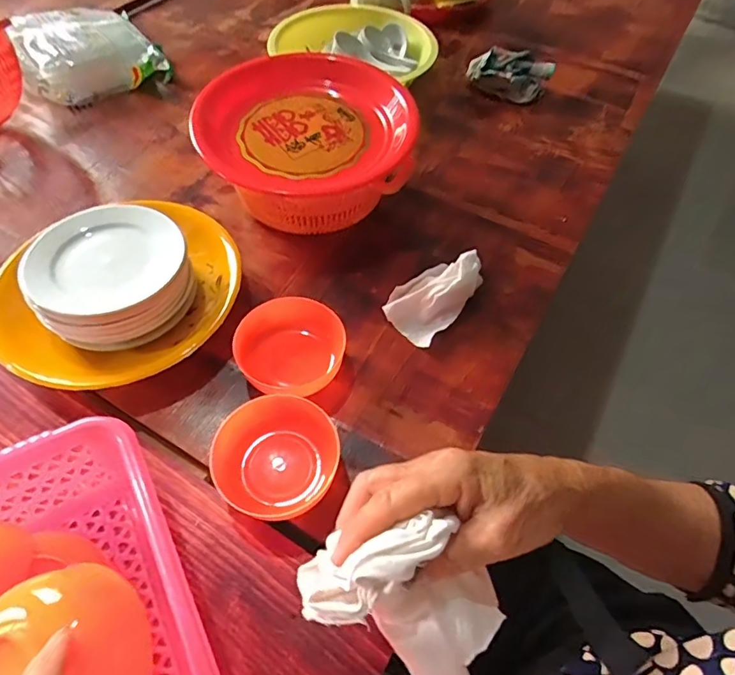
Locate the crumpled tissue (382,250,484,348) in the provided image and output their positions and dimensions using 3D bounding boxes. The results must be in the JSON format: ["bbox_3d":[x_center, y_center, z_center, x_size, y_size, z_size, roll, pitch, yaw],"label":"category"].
[{"bbox_3d":[0.071,-0.050,0.536,0.069,0.050,0.107,37,62,21],"label":"crumpled tissue"}]

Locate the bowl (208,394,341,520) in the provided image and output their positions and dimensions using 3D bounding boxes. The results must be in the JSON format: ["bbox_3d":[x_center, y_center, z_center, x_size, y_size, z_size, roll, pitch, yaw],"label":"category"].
[{"bbox_3d":[-0.079,0.104,0.431,0.099,0.044,0.100,1,56,-2],"label":"bowl"}]

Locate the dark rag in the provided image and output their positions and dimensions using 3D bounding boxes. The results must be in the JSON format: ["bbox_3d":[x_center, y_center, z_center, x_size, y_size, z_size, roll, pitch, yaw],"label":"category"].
[{"bbox_3d":[0.218,-0.407,0.776,0.126,0.055,0.050,18,57,10],"label":"dark rag"}]

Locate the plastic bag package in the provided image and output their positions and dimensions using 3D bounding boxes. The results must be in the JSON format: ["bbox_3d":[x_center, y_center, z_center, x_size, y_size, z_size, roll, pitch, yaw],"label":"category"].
[{"bbox_3d":[-0.431,-0.452,0.779,0.199,0.072,0.175,-22,60,-16],"label":"plastic bag package"}]

